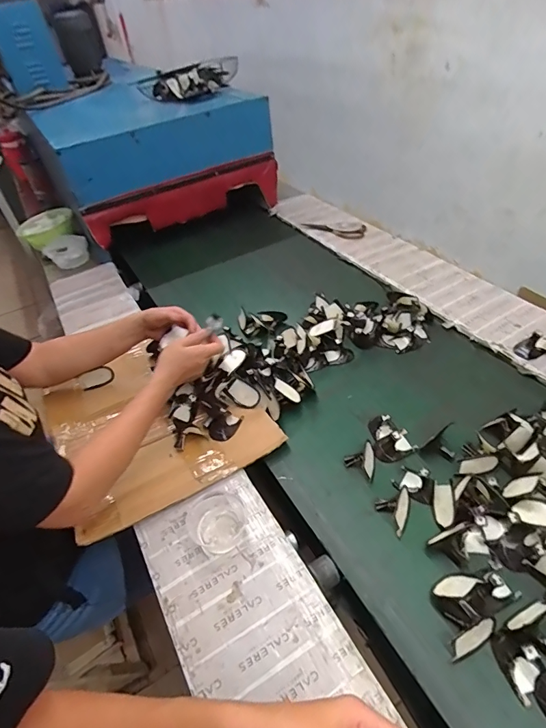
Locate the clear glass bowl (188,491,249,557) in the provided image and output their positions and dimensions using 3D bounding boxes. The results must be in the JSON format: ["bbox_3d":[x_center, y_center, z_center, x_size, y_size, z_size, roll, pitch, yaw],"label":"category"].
[{"bbox_3d":[-0.082,0.242,0.631,0.087,0.028,0.081,-4,43,4],"label":"clear glass bowl"}]

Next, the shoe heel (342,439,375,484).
[{"bbox_3d":[0.148,0.164,0.710,0.051,0.035,0.061,5,44,14],"label":"shoe heel"}]

